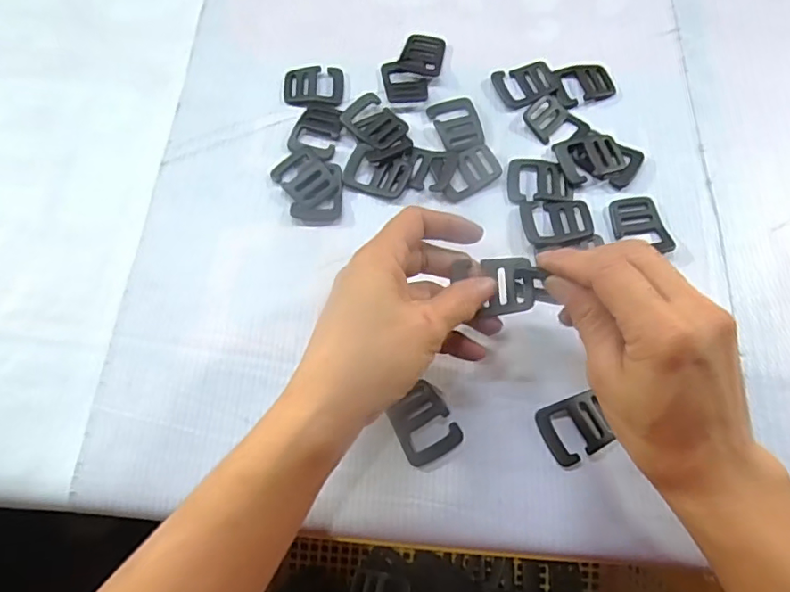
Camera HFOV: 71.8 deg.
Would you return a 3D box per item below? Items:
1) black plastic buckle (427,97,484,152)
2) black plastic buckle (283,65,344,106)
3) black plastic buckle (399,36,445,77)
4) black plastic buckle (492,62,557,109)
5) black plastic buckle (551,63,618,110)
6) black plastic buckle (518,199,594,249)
[{"bbox_3d":[0.044,-0.120,0.379,0.031,0.005,0.045,-18,70,-6],"label":"black plastic buckle"},{"bbox_3d":[-0.059,-0.152,0.393,0.044,0.004,0.034,2,70,1],"label":"black plastic buckle"},{"bbox_3d":[0.021,-0.180,0.403,0.030,0.004,0.038,14,70,6],"label":"black plastic buckle"},{"bbox_3d":[0.094,-0.152,0.392,0.042,0.004,0.033,-17,70,-6],"label":"black plastic buckle"},{"bbox_3d":[0.134,-0.153,0.391,0.043,0.005,0.031,-18,70,-6],"label":"black plastic buckle"},{"bbox_3d":[0.103,-0.047,0.349,0.042,0.006,0.032,-3,70,0],"label":"black plastic buckle"}]

